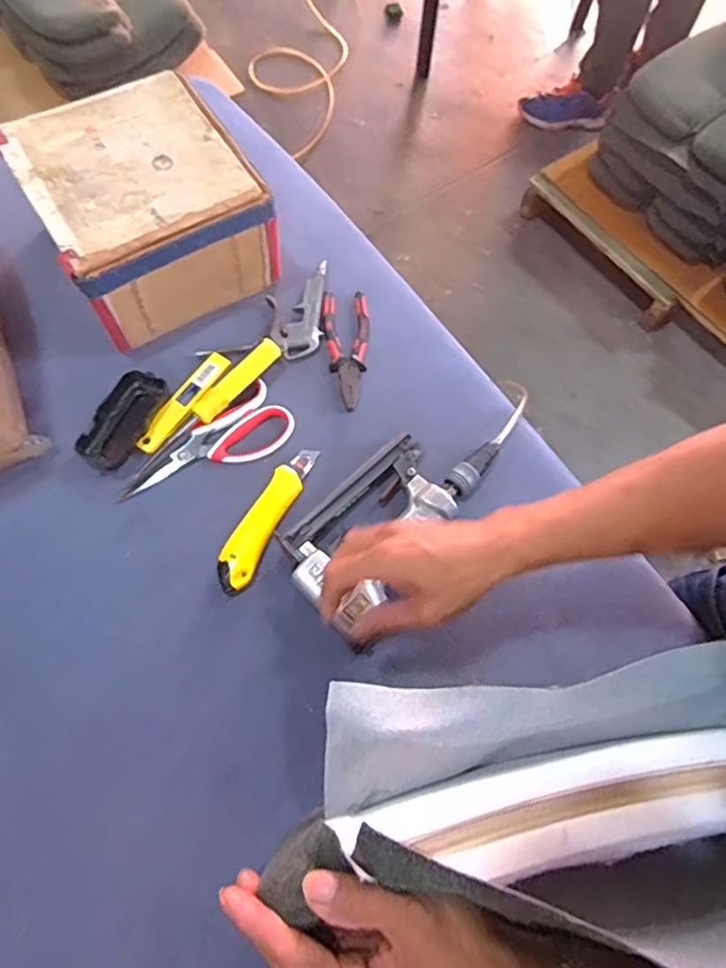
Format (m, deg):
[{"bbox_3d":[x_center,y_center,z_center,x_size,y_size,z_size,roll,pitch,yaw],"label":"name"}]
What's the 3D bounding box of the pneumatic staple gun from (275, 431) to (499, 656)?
[{"bbox_3d":[0.039,0.029,0.577,0.239,0.039,0.133,-39,75,-16],"label":"pneumatic staple gun"}]

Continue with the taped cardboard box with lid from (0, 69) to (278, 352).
[{"bbox_3d":[-0.234,-0.301,0.645,0.206,0.122,0.215,-30,73,-13],"label":"taped cardboard box with lid"}]

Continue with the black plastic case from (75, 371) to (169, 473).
[{"bbox_3d":[-0.250,-0.068,0.613,0.049,0.020,0.111,24,69,7],"label":"black plastic case"}]

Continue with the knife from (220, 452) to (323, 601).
[{"bbox_3d":[-0.096,0.030,0.589,0.036,0.015,0.165,24,69,7],"label":"knife"}]

